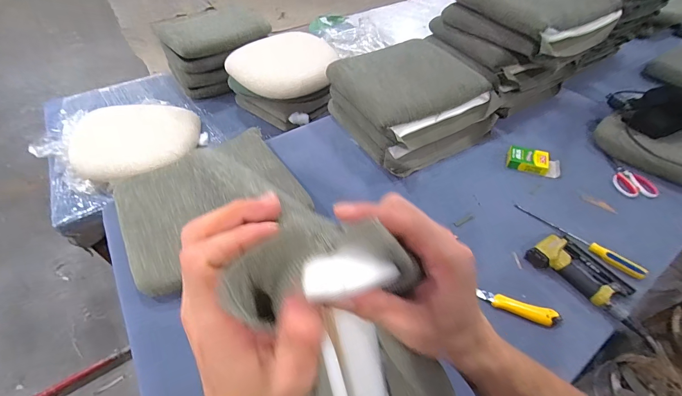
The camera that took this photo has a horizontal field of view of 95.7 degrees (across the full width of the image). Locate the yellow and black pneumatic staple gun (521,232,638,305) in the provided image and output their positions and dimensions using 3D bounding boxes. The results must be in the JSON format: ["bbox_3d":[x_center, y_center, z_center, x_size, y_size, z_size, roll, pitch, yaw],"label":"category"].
[{"bbox_3d":[0.554,0.162,0.719,0.133,0.042,0.183,-20,51,-16],"label":"yellow and black pneumatic staple gun"}]

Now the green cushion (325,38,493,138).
[{"bbox_3d":[0.231,-0.408,1.062,0.472,0.089,0.399,-29,54,-22],"label":"green cushion"}]

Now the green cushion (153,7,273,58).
[{"bbox_3d":[-0.576,-0.775,1.423,0.462,0.090,0.310,-27,54,-21],"label":"green cushion"}]

